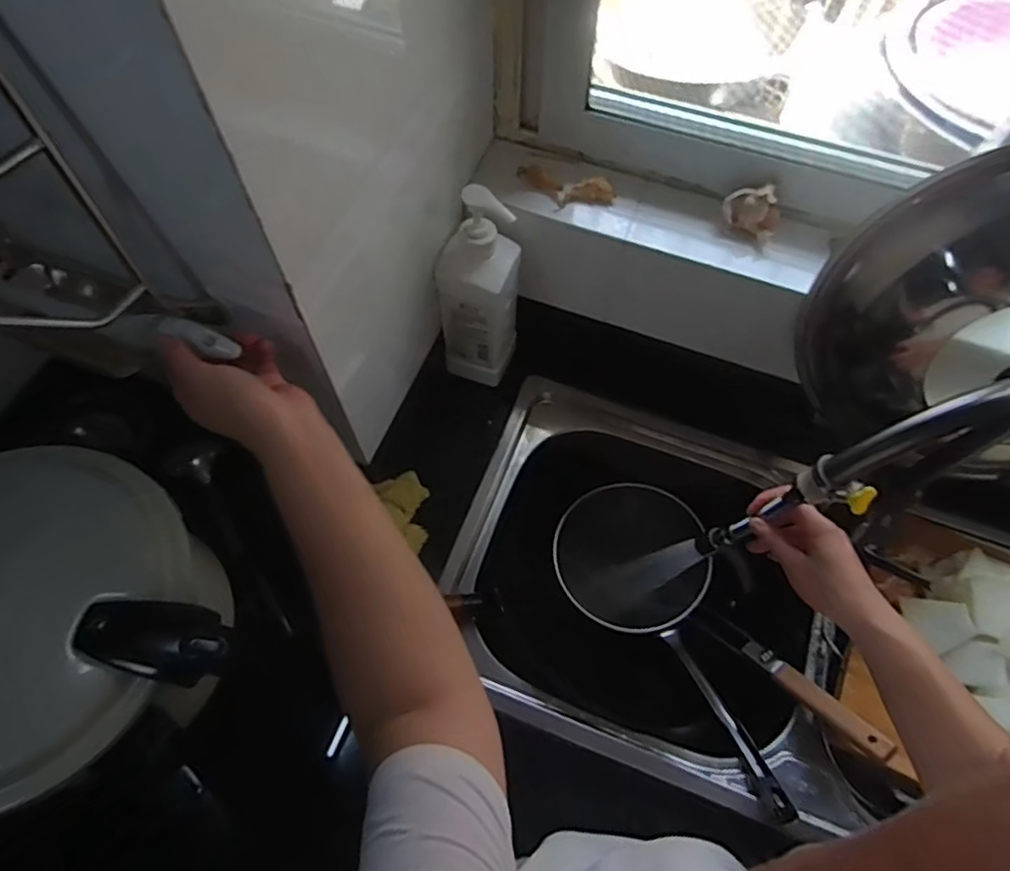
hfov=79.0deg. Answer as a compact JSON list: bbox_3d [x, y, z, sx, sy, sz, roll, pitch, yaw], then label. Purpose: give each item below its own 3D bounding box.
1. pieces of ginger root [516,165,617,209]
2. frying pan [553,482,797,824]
[{"bbox_3d":[0.069,-0.278,0.677,0.106,0.028,0.037,20,65,9],"label":"pieces of ginger root"},{"bbox_3d":[0.214,0.241,0.774,0.205,0.082,0.425,-15,44,-8],"label":"frying pan"}]

